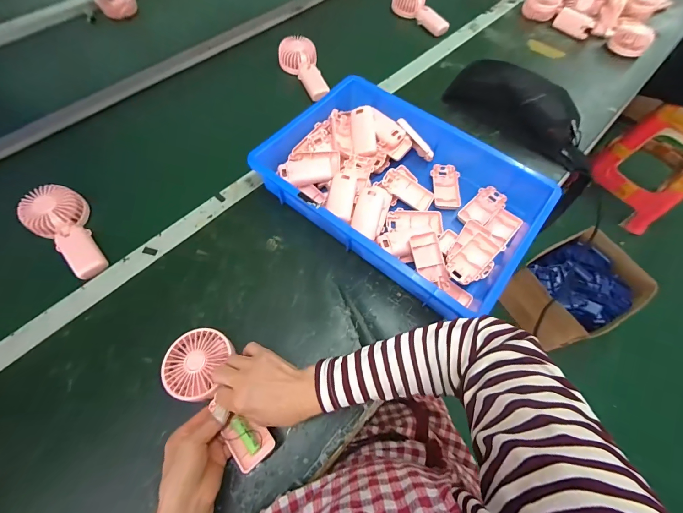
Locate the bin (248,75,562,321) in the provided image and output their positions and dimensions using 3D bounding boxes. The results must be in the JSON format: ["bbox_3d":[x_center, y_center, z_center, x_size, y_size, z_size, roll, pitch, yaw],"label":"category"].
[{"bbox_3d":[0.100,-0.122,0.544,0.434,0.075,0.301,35,68,14],"label":"bin"}]

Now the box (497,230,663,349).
[{"bbox_3d":[0.817,0.114,1.104,0.453,0.176,0.295,-27,68,-14],"label":"box"}]

